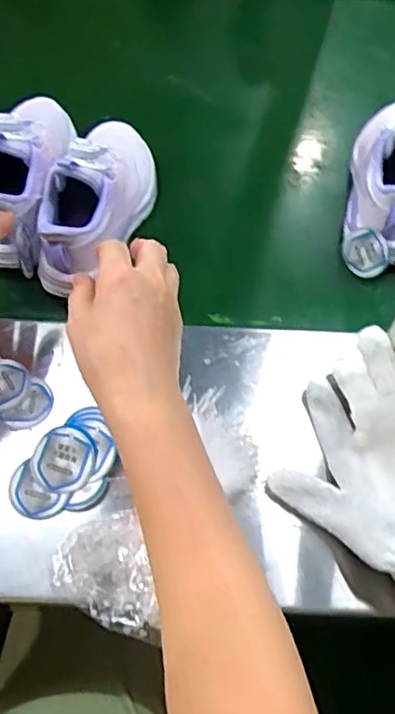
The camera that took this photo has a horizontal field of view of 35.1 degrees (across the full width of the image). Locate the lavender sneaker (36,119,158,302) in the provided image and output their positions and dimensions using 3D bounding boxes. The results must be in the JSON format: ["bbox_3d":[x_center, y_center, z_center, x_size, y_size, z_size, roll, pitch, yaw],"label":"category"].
[{"bbox_3d":[-0.089,-0.151,0.578,0.067,0.099,0.182,22,56,8],"label":"lavender sneaker"}]

